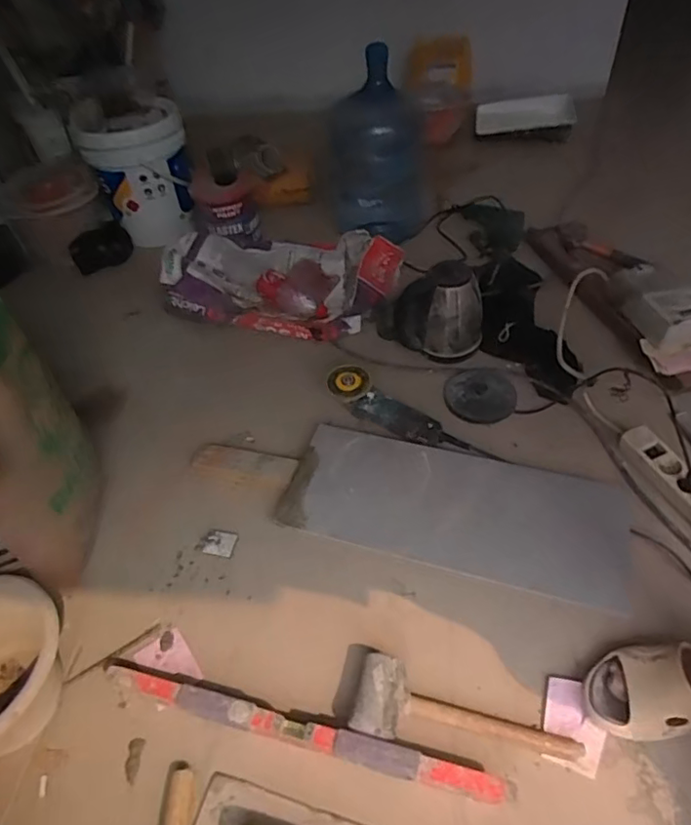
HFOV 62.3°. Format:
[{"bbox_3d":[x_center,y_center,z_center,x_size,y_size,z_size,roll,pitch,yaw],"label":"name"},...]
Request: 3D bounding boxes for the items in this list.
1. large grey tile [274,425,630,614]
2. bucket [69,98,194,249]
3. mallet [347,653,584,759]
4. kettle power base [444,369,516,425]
[{"bbox_3d":[0.190,0.168,1.032,0.591,0.014,0.258,11,51,11],"label":"large grey tile"},{"bbox_3d":[-0.579,-0.697,1.654,0.277,0.332,0.271,-17,47,-10],"label":"bucket"},{"bbox_3d":[0.168,0.419,0.801,0.303,0.070,0.103,4,50,10],"label":"mallet"},{"bbox_3d":[0.293,-0.041,1.249,0.147,0.020,0.163,-4,49,3],"label":"kettle power base"}]

